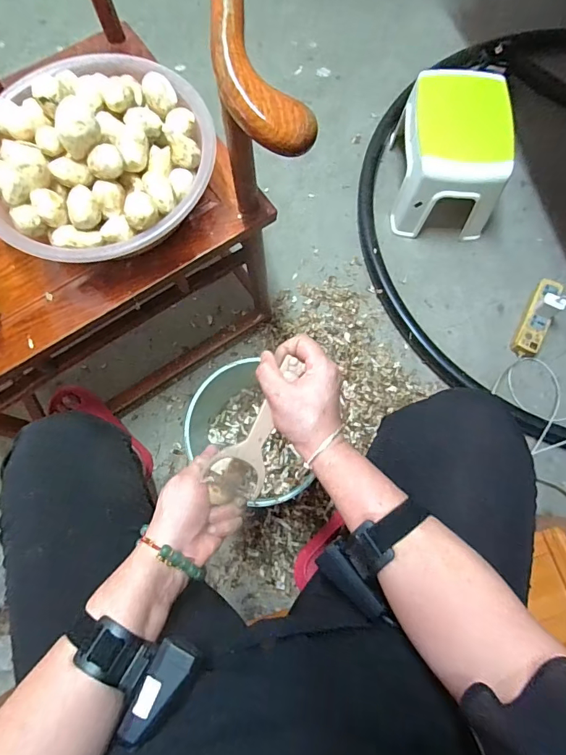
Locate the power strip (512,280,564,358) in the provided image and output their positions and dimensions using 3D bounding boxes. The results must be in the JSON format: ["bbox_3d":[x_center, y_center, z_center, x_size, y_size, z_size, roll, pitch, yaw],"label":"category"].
[{"bbox_3d":[0.584,-0.137,0.963,0.051,0.039,0.198,27,77,7],"label":"power strip"}]

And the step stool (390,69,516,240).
[{"bbox_3d":[0.382,-0.493,0.970,0.213,0.210,0.253,4,75,1],"label":"step stool"}]

